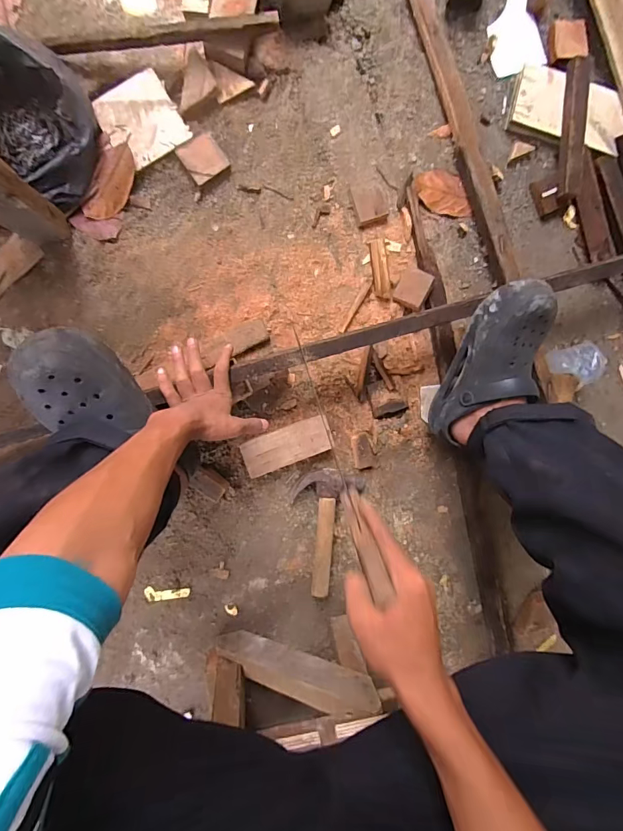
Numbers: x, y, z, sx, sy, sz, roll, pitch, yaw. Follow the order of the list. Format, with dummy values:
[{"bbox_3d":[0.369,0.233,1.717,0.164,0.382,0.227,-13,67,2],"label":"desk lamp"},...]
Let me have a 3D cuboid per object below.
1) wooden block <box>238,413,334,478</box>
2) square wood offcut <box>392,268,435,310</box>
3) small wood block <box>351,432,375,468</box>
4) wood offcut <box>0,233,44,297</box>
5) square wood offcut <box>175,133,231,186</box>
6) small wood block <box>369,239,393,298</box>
[{"bbox_3d":[-0.039,0.048,0.685,0.145,0.037,0.063,-21,98,-4],"label":"wooden block"},{"bbox_3d":[0.167,-0.206,0.672,0.049,0.016,0.061,31,92,20],"label":"square wood offcut"},{"bbox_3d":[0.092,0.061,0.715,0.034,0.015,0.062,-12,97,-5],"label":"small wood block"},{"bbox_3d":[-0.473,-0.212,0.622,0.143,0.010,0.047,-44,99,-1],"label":"wood offcut"},{"bbox_3d":[-0.168,-0.401,0.643,0.063,0.014,0.065,-36,99,-2],"label":"square wood offcut"},{"bbox_3d":[0.112,-0.239,0.678,0.025,0.022,0.091,-10,97,-6],"label":"small wood block"}]

